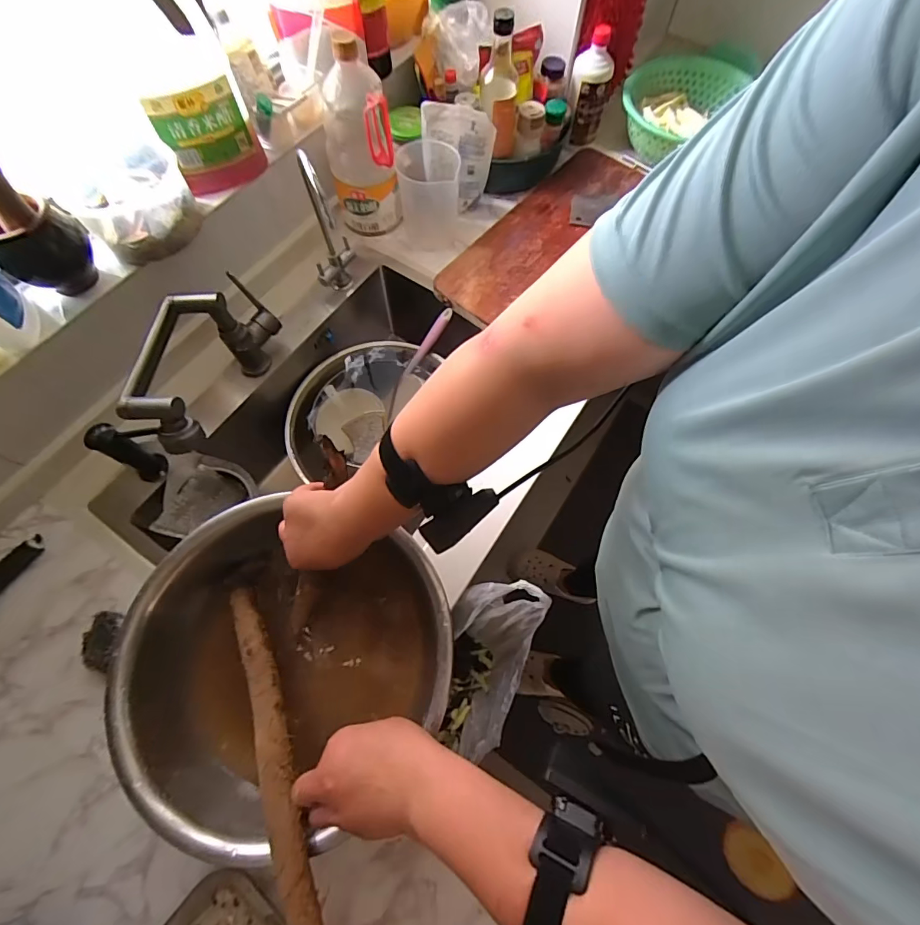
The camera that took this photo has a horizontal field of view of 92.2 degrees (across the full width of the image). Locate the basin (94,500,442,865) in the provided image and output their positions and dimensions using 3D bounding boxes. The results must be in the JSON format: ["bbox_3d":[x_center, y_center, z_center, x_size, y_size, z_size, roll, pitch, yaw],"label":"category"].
[{"bbox_3d":[-0.206,0.228,0.533,0.314,0.180,0.308,38,72,14],"label":"basin"}]

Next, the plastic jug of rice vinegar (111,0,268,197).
[{"bbox_3d":[-0.364,-0.499,0.581,0.121,0.229,0.094,-32,71,-13],"label":"plastic jug of rice vinegar"}]

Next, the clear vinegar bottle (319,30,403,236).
[{"bbox_3d":[-0.160,-0.501,0.710,0.104,0.253,0.084,-9,67,-4],"label":"clear vinegar bottle"}]

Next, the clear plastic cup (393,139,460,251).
[{"bbox_3d":[-0.054,-0.478,0.806,0.107,0.139,0.107,0,68,0],"label":"clear plastic cup"}]

